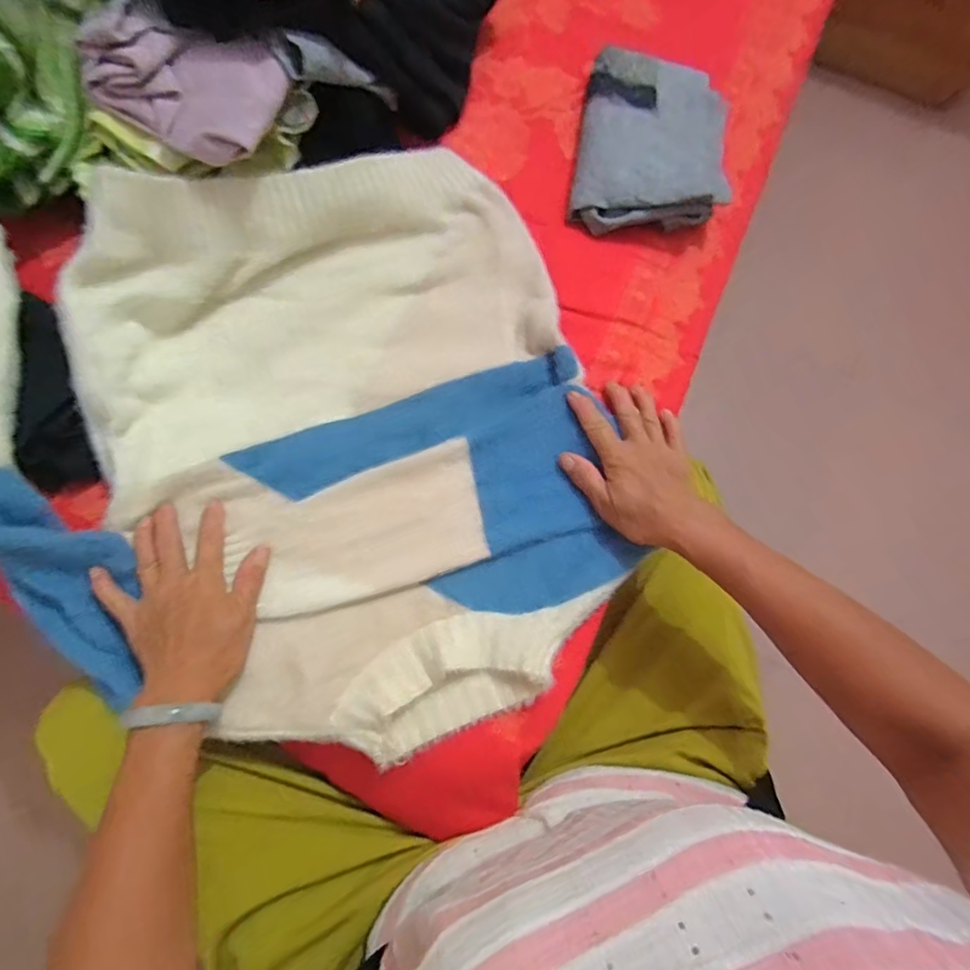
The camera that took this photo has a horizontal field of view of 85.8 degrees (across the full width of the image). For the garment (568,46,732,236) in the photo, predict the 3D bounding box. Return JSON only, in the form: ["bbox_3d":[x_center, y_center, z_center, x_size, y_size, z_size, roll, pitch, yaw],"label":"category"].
[{"bbox_3d":[0.196,-0.402,0.611,0.168,0.048,0.279,10,73,1],"label":"garment"}]

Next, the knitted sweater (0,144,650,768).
[{"bbox_3d":[-0.155,-0.057,0.444,0.498,0.092,0.530,-12,74,-6],"label":"knitted sweater"}]

